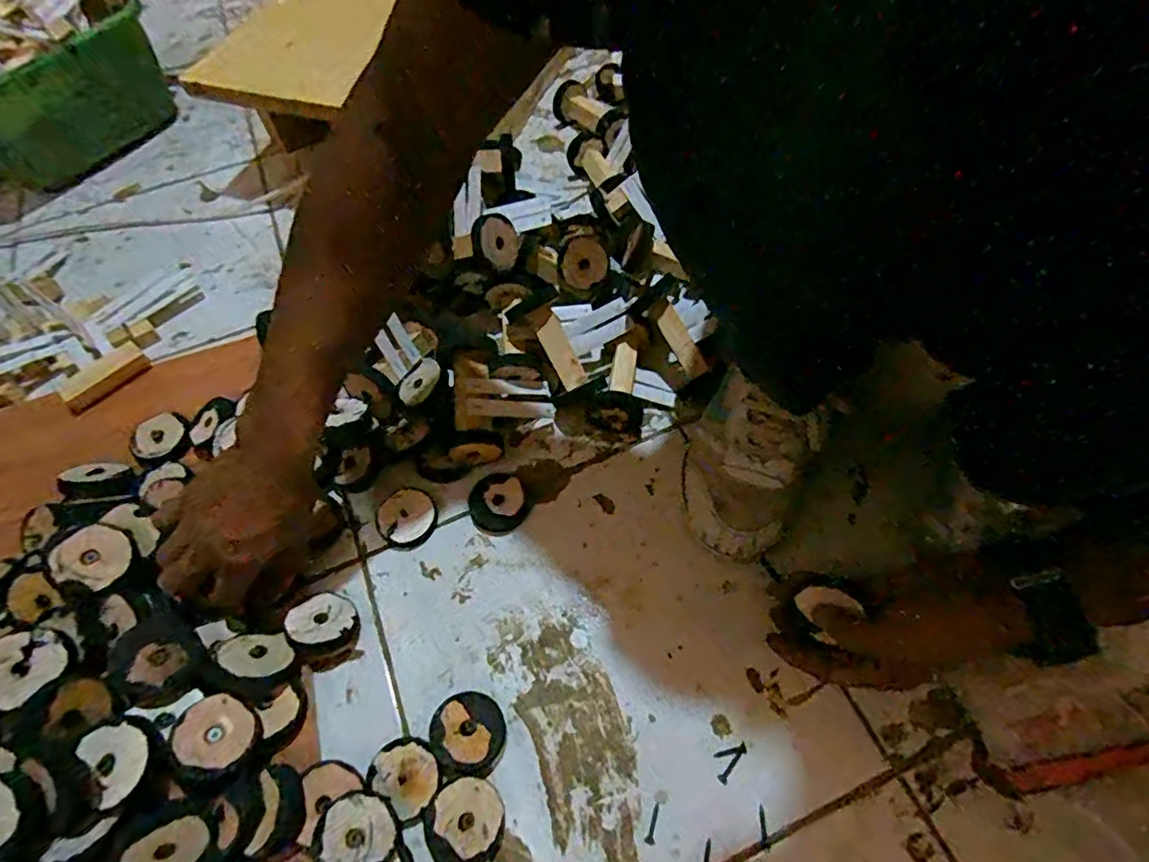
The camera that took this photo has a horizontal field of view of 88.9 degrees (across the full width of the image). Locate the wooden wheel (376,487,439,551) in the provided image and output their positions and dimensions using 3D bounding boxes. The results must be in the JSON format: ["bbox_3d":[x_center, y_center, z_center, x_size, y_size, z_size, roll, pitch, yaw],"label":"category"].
[{"bbox_3d":[-0.144,0.075,0.504,0.050,0.011,0.050,-1,59,1],"label":"wooden wheel"}]

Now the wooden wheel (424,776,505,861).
[{"bbox_3d":[-0.072,0.257,0.382,0.051,0.022,0.048,-1,59,1],"label":"wooden wheel"}]

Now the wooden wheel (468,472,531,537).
[{"bbox_3d":[-0.065,0.062,0.508,0.052,0.009,0.052,-1,59,1],"label":"wooden wheel"}]

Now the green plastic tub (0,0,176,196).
[{"bbox_3d":[-0.690,-0.438,0.753,0.206,0.130,0.269,31,65,19],"label":"green plastic tub"}]

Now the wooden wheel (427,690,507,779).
[{"bbox_3d":[-0.075,0.213,0.411,0.051,0.021,0.055,-1,59,1],"label":"wooden wheel"}]

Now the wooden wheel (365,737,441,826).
[{"bbox_3d":[-0.116,0.236,0.403,0.050,0.009,0.041,35,66,20],"label":"wooden wheel"}]

